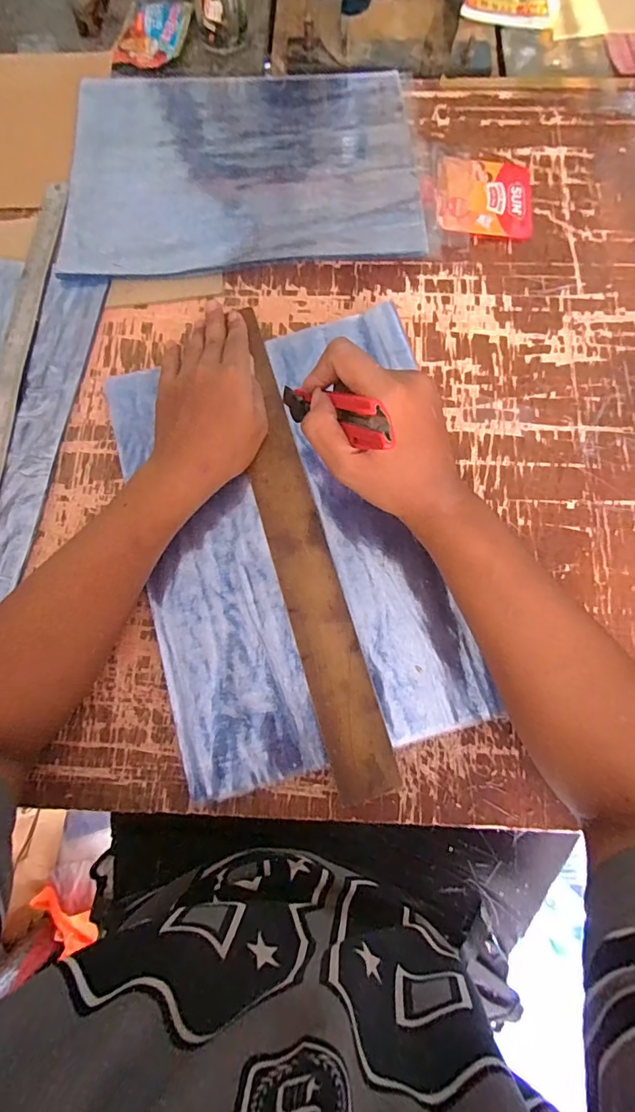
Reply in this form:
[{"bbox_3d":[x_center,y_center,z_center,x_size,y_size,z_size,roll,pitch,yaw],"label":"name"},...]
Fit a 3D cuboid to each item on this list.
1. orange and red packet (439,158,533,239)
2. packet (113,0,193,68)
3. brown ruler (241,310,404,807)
[{"bbox_3d":[0.174,-0.373,0.486,0.097,0.009,0.096,7,75,2],"label":"orange and red packet"},{"bbox_3d":[-0.201,-0.641,0.581,0.077,0.020,0.113,14,75,4],"label":"packet"},{"bbox_3d":[-0.016,-0.011,0.393,0.052,0.007,0.403,-16,77,0],"label":"brown ruler"}]

